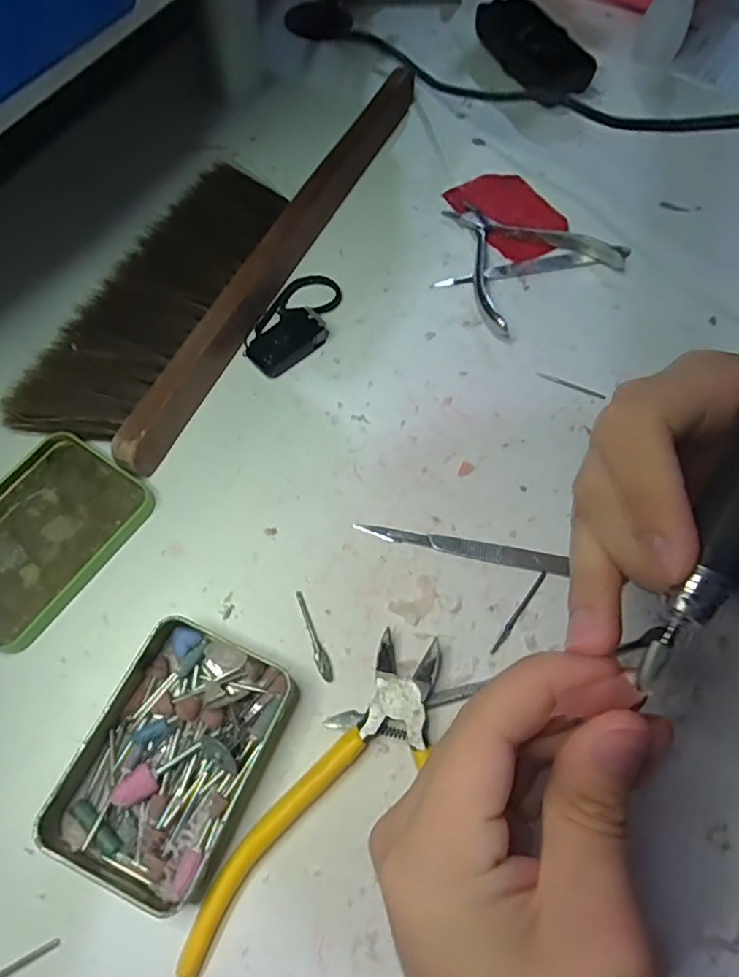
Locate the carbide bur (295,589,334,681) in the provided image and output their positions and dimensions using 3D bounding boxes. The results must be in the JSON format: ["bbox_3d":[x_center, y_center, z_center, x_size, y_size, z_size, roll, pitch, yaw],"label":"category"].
[{"bbox_3d":[-0.026,0.069,0.269,0.006,0.004,0.044,-17,66,-9],"label":"carbide bur"}]

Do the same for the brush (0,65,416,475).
[{"bbox_3d":[-0.079,-0.171,0.366,0.093,0.029,0.360,23,66,9],"label":"brush"}]

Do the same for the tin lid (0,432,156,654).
[{"bbox_3d":[-0.164,0.022,0.283,0.072,0.009,0.098,31,68,12],"label":"tin lid"}]

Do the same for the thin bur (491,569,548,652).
[{"bbox_3d":[0.073,0.059,0.276,0.004,0.004,0.049,35,69,14],"label":"thin bur"}]

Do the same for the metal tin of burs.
[{"bbox_3d":[-0.081,0.109,0.237,0.072,0.022,0.097,24,66,9],"label":"metal tin of burs"}]

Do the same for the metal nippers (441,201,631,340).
[{"bbox_3d":[0.100,-0.160,0.373,0.117,0.016,0.107,-29,69,-14],"label":"metal nippers"}]

